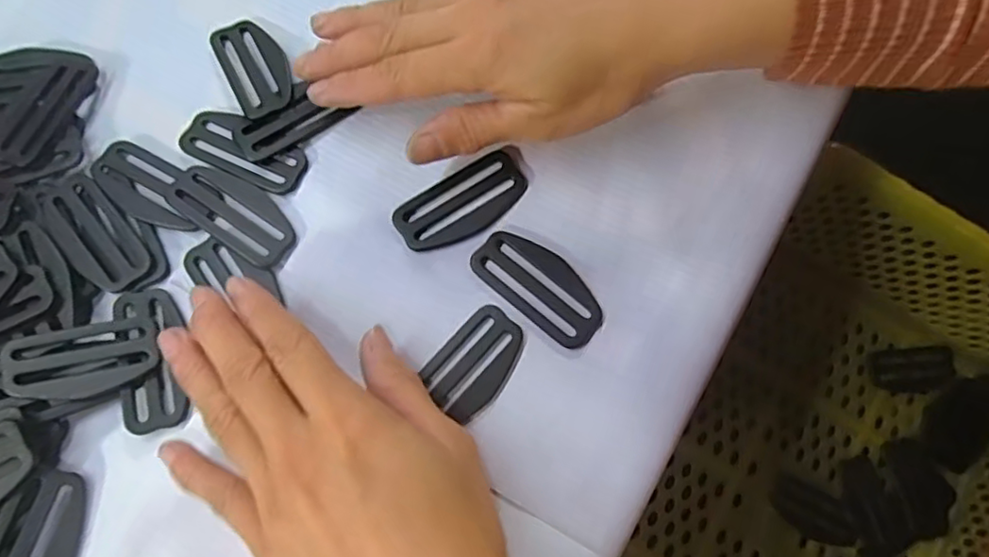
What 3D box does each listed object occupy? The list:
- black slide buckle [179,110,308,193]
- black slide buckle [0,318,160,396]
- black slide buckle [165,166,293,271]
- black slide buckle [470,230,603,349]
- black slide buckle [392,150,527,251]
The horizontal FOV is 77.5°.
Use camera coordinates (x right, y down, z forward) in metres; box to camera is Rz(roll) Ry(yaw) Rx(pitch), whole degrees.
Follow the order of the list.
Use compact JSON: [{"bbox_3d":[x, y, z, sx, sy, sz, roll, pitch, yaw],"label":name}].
[{"bbox_3d":[-0.115,-0.059,0.282,0.059,0.004,0.026,26,77,7],"label":"black slide buckle"},{"bbox_3d":[-0.168,0.033,0.250,0.059,0.004,0.026,-10,79,-9],"label":"black slide buckle"},{"bbox_3d":[-0.115,-0.030,0.273,0.060,0.007,0.028,32,78,9],"label":"black slide buckle"},{"bbox_3d":[0.019,0.003,0.261,0.060,0.004,0.028,39,79,10],"label":"black slide buckle"},{"bbox_3d":[-0.014,-0.033,0.272,0.059,0.004,0.030,-31,77,-7],"label":"black slide buckle"}]

